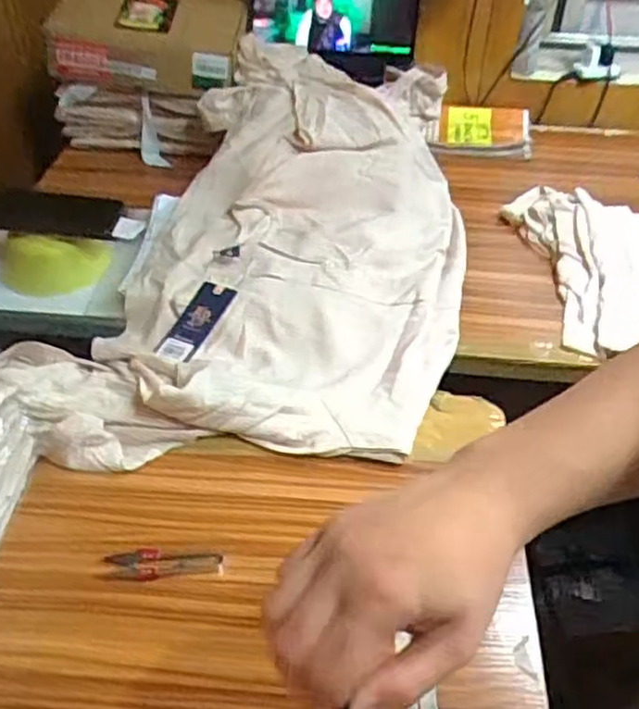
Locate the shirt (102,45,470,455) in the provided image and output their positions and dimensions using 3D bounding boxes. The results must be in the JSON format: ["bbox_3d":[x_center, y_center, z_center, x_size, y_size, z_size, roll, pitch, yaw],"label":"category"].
[{"bbox_3d":[-0.011,-0.163,0.891,0.378,0.158,0.618,8,42,7],"label":"shirt"}]

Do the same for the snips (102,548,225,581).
[{"bbox_3d":[-0.131,0.178,0.612,0.095,0.005,0.028,0,42,-2],"label":"snips"}]

